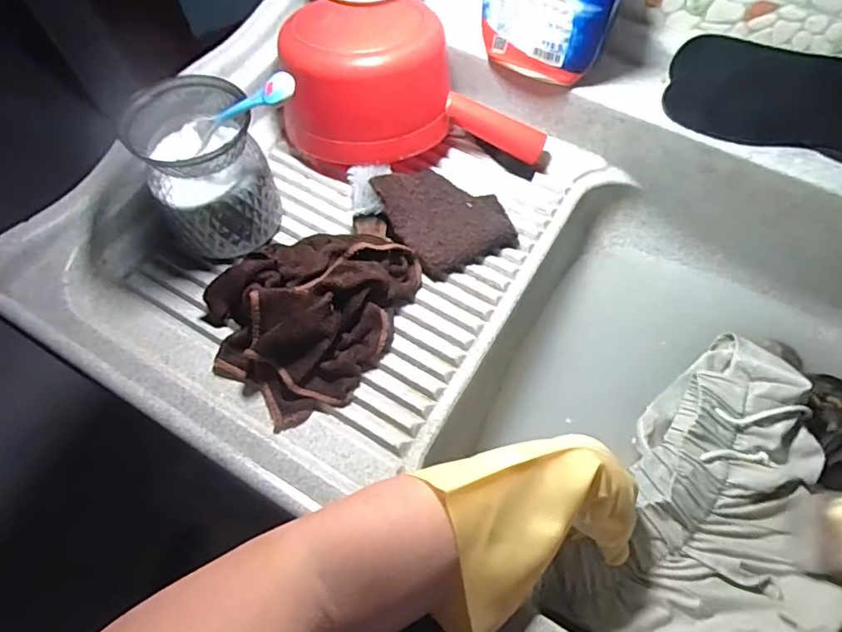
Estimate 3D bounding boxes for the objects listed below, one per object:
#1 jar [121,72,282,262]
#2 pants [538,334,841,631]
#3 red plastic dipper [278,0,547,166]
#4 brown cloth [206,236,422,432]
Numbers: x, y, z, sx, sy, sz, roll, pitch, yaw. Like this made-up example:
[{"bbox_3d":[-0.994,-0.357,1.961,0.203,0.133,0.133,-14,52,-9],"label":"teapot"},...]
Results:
[{"bbox_3d":[-0.191,-0.133,0.481,0.102,0.118,0.121,-22,66,-10],"label":"jar"},{"bbox_3d":[0.273,0.166,0.471,0.183,0.084,0.324,35,69,16],"label":"pants"},{"bbox_3d":[-0.005,-0.232,0.537,0.259,0.097,0.147,8,64,5],"label":"red plastic dipper"},{"bbox_3d":[-0.094,-0.014,0.458,0.149,0.048,0.188,33,69,15],"label":"brown cloth"}]

